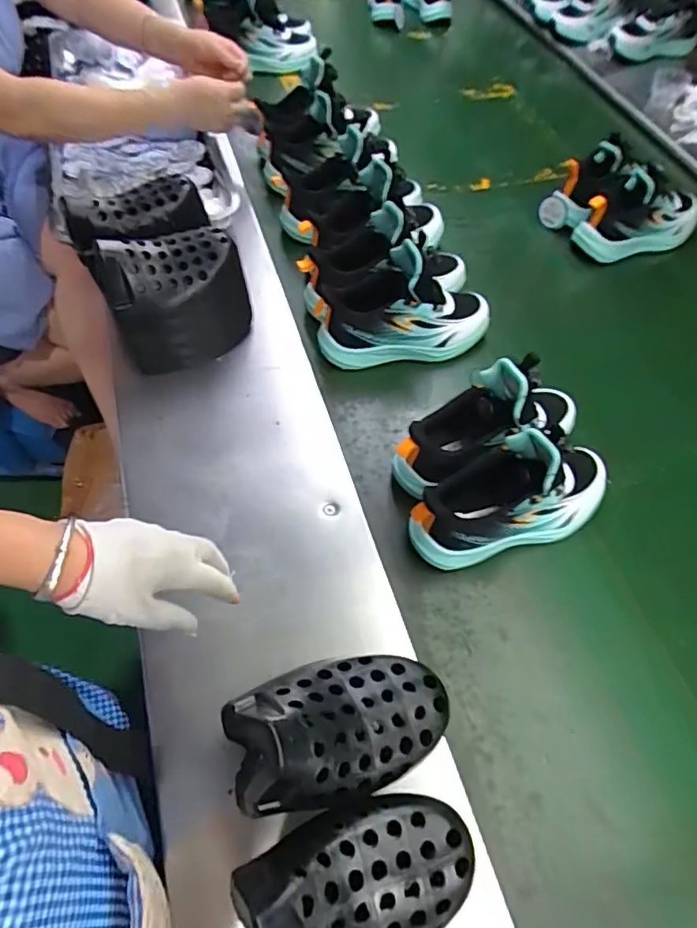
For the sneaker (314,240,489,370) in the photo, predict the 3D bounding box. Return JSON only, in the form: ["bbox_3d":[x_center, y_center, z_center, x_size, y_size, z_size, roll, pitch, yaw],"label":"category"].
[{"bbox_3d":[0.072,-0.204,0.697,0.217,0.119,0.091,0,58,-4],"label":"sneaker"}]

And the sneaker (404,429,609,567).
[{"bbox_3d":[0.174,0.029,0.566,0.230,0.130,0.079,-13,59,-12],"label":"sneaker"}]

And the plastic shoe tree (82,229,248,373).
[{"bbox_3d":[-0.203,-0.200,0.670,0.160,0.146,0.092,-22,59,-13],"label":"plastic shoe tree"}]

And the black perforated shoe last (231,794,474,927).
[{"bbox_3d":[0.007,0.218,0.284,0.123,0.046,0.074,-16,58,-9],"label":"black perforated shoe last"}]

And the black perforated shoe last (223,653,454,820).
[{"bbox_3d":[-0.003,0.144,0.313,0.125,0.049,0.072,-15,57,-9],"label":"black perforated shoe last"}]

